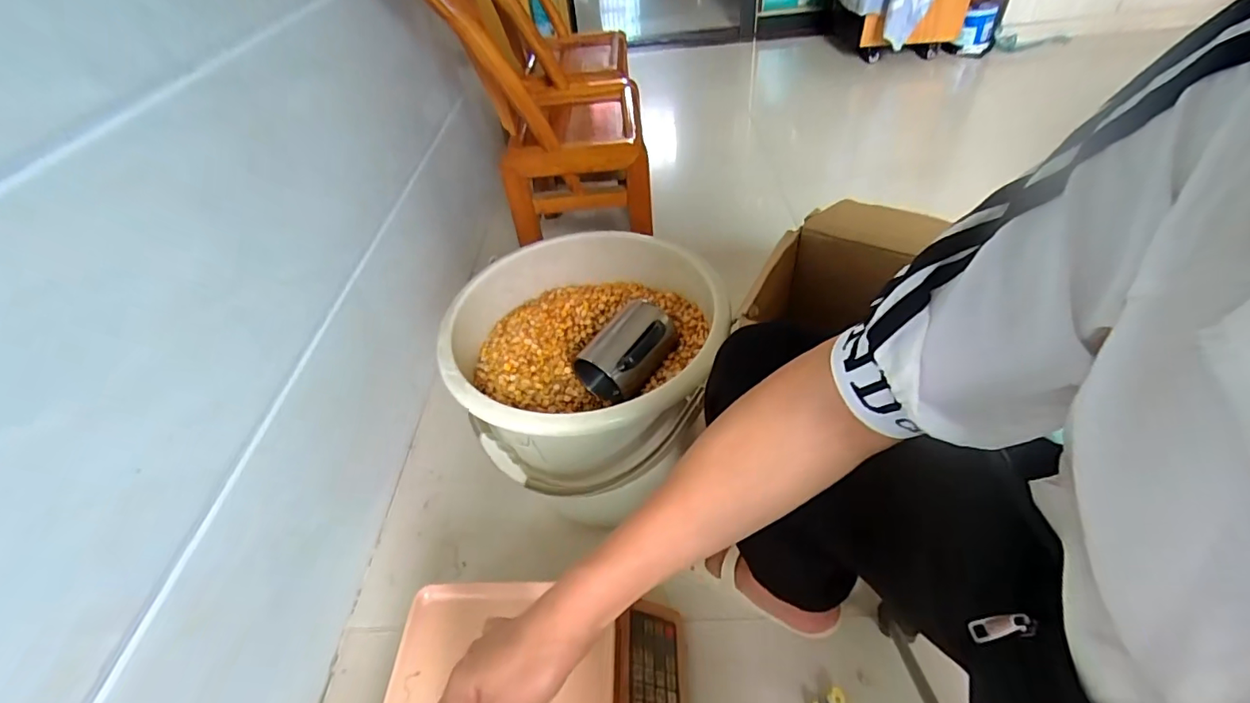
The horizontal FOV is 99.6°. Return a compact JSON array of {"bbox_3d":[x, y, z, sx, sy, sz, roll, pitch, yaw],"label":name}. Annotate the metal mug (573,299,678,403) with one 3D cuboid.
[{"bbox_3d":[0.010,-0.004,0.656,0.079,0.084,0.137,27,54,29],"label":"metal mug"}]

